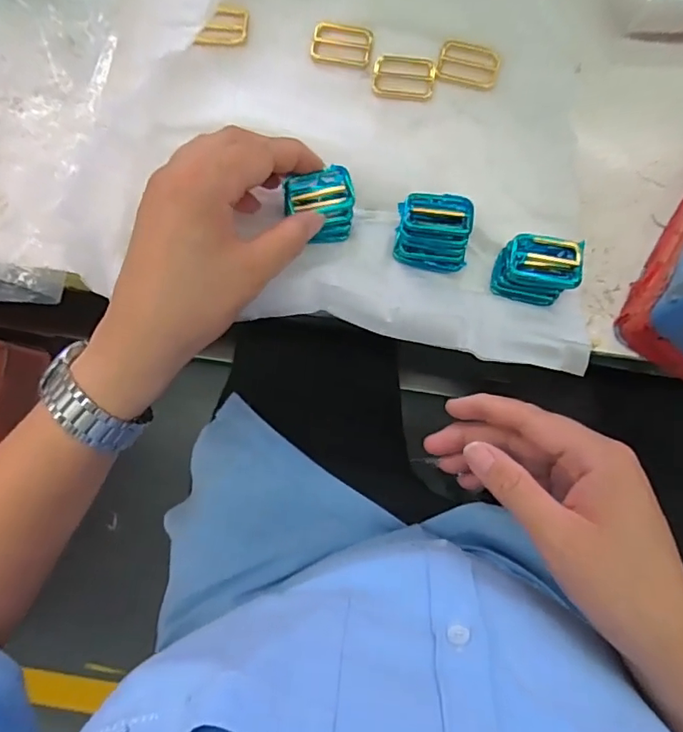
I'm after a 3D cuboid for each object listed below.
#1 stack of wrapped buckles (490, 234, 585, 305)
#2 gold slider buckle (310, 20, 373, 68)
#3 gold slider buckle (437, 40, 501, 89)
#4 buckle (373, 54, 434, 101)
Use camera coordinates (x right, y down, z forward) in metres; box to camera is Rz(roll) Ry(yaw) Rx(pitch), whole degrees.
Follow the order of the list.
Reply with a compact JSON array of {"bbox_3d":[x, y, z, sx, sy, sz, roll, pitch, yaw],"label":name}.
[{"bbox_3d":[0.127,-0.062,0.345,0.049,0.027,0.037,4,82,2],"label":"stack of wrapped buckles"},{"bbox_3d":[0.001,-0.235,0.390,0.045,0.004,0.032,11,82,3],"label":"gold slider buckle"},{"bbox_3d":[0.092,-0.218,0.386,0.044,0.005,0.030,12,82,3],"label":"gold slider buckle"},{"bbox_3d":[0.045,-0.209,0.385,0.044,0.004,0.034,6,82,2],"label":"buckle"}]

